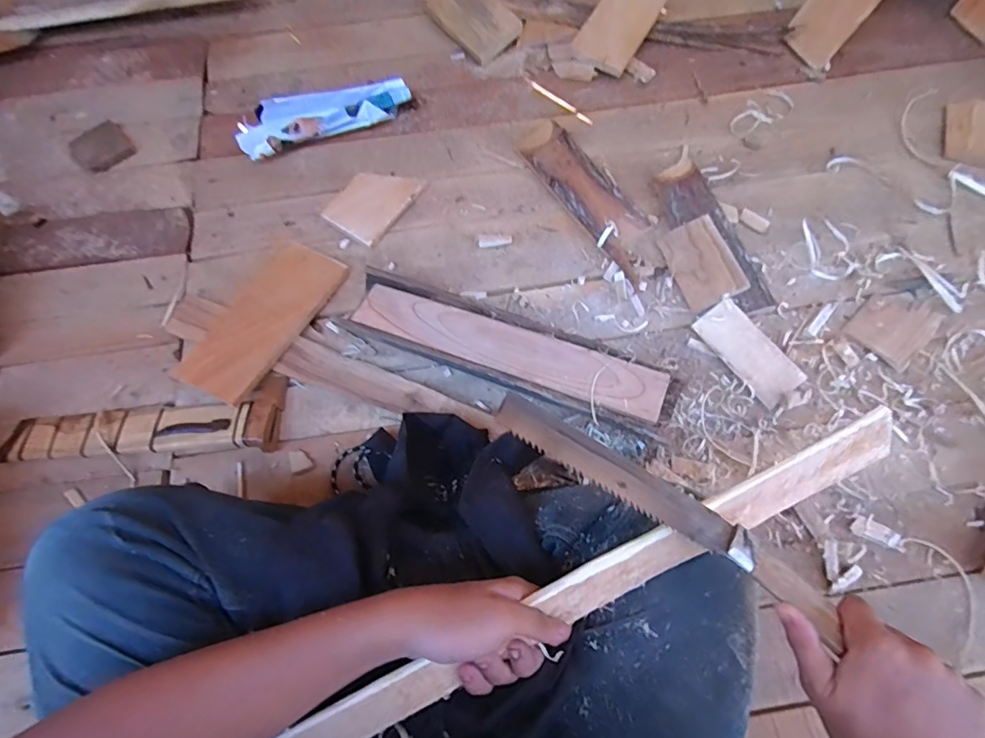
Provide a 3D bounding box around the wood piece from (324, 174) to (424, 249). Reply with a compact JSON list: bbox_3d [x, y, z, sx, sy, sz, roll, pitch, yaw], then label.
[{"bbox_3d":[-0.175,-0.246,0.725,0.090,0.008,0.133,33,70,2],"label":"wood piece"}]

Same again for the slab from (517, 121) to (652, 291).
[{"bbox_3d":[0.141,-0.255,0.722,0.080,0.022,0.296,-31,70,-10],"label":"slab"}]

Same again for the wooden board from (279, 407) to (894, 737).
[{"bbox_3d":[0.082,0.155,0.359,0.500,0.039,0.034,-26,69,-7],"label":"wooden board"}]

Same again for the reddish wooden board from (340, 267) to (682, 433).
[{"bbox_3d":[0.020,-0.018,0.612,0.403,0.065,0.092,22,70,10],"label":"reddish wooden board"}]

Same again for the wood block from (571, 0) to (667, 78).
[{"bbox_3d":[0.217,-0.583,0.825,0.095,0.015,0.206,30,78,2],"label":"wood block"}]

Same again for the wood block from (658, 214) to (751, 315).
[{"bbox_3d":[0.277,-0.142,0.659,0.073,0.010,0.122,-27,64,22],"label":"wood block"}]

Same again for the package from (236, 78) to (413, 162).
[{"bbox_3d":[-0.262,-0.398,0.777,0.261,0.047,0.077,-23,69,-7],"label":"package"}]

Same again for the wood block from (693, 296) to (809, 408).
[{"bbox_3d":[0.319,-0.022,0.618,0.058,0.008,0.134,-40,77,2],"label":"wood block"}]

